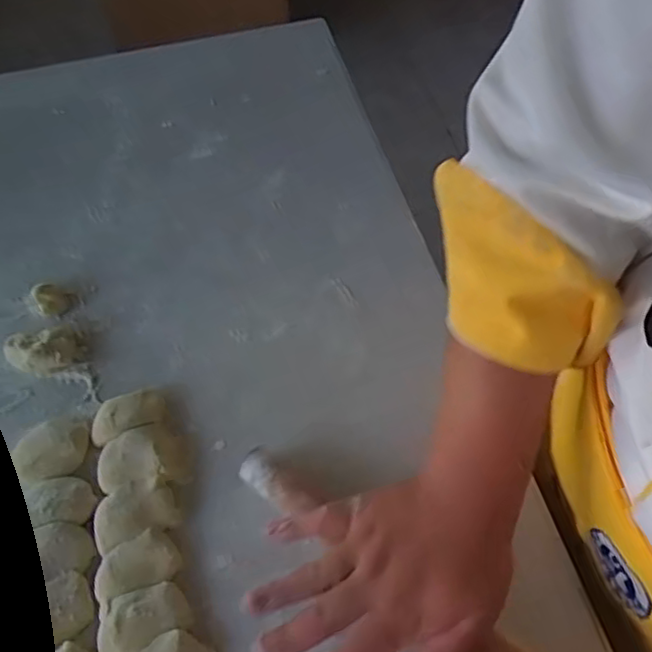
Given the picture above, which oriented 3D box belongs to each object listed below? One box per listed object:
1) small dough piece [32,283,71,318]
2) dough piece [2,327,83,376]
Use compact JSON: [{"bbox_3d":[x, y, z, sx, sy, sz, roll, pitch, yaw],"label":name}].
[{"bbox_3d":[-0.234,-0.024,0.552,0.027,0.016,0.031,-31,59,-20],"label":"small dough piece"},{"bbox_3d":[-0.226,0.020,0.521,0.055,0.016,0.037,-20,56,-13],"label":"dough piece"}]

